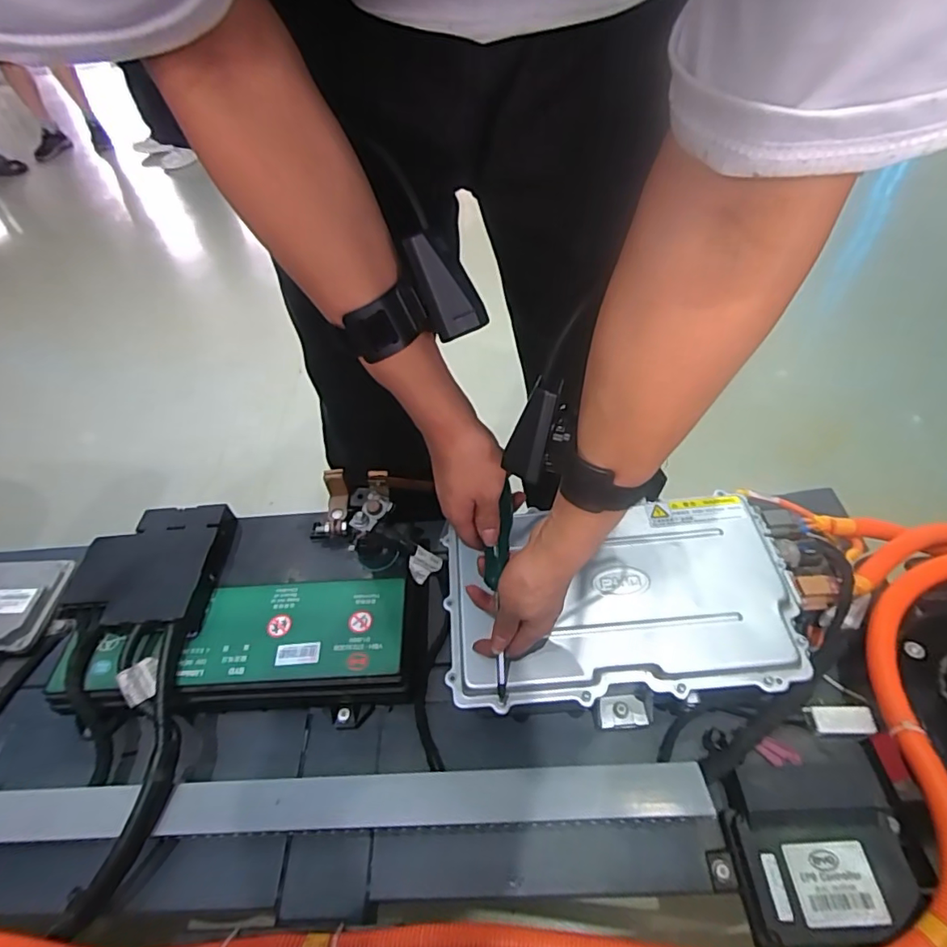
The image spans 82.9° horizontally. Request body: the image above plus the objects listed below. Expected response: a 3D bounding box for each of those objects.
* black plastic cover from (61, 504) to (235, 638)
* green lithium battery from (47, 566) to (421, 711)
[{"bbox_3d":[-0.353,0.102,0.586,0.144,0.035,0.141,-2,50,4],"label":"black plastic cover"},{"bbox_3d":[-0.235,0.185,0.559,0.361,0.066,0.127,-7,50,0],"label":"green lithium battery"}]

